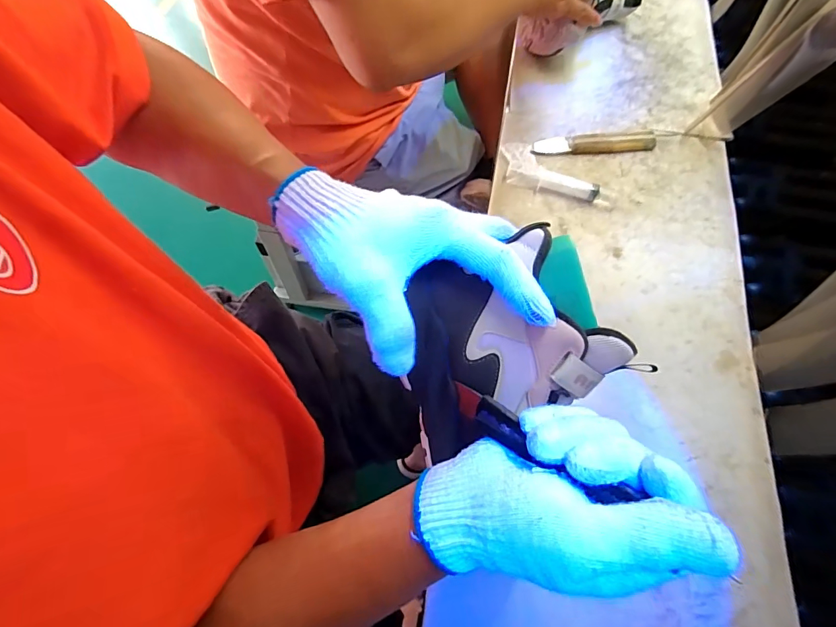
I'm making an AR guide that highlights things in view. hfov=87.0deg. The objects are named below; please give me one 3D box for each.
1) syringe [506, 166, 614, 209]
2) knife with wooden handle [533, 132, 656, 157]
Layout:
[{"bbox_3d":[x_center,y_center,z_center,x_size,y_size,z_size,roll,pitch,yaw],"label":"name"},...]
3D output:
[{"bbox_3d":[0.174,-0.157,0.545,0.128,0.022,0.025,17,65,10],"label":"syringe"},{"bbox_3d":[0.232,-0.223,0.581,0.164,0.018,0.028,-5,63,0],"label":"knife with wooden handle"}]

